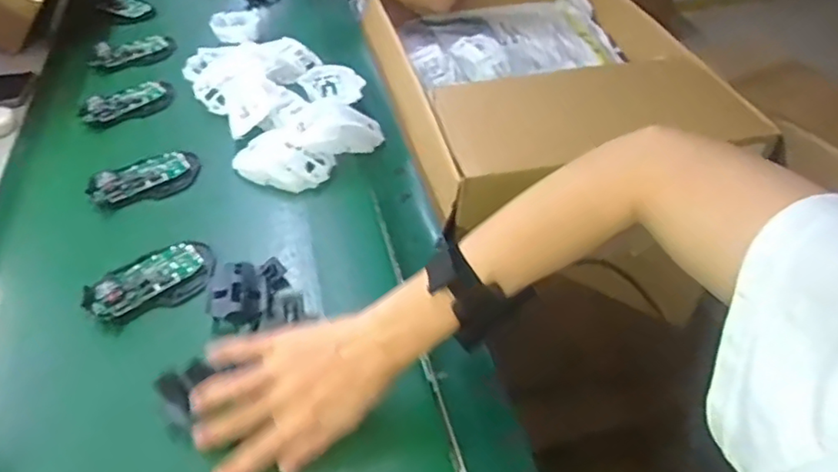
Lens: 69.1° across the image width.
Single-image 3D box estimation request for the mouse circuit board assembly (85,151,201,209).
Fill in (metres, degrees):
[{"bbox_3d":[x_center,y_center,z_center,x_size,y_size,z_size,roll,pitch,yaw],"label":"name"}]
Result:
[{"bbox_3d":[-0.295,-0.065,0.656,0.110,0.027,0.055,-19,48,-22],"label":"mouse circuit board assembly"}]

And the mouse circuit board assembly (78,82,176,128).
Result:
[{"bbox_3d":[-0.368,-0.173,0.767,0.110,0.022,0.061,-20,48,-22],"label":"mouse circuit board assembly"}]

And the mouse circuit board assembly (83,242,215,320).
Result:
[{"bbox_3d":[-0.240,0.042,0.551,0.111,0.027,0.066,-24,50,-26],"label":"mouse circuit board assembly"}]

